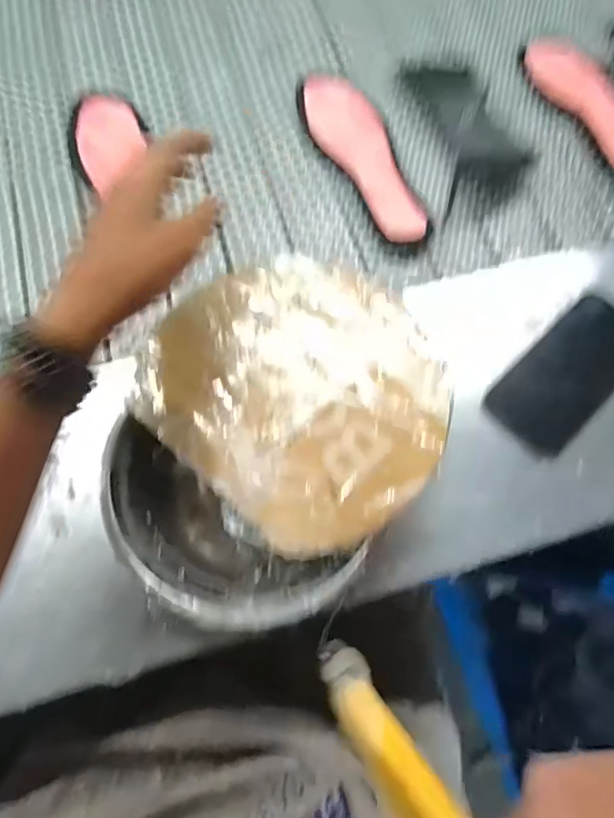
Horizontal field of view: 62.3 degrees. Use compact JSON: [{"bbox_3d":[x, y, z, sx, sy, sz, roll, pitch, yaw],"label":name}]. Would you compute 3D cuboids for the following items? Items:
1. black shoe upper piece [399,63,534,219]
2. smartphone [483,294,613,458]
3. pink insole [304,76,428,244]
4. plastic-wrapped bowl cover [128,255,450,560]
[{"bbox_3d":[0.181,-0.319,0.566,0.100,0.021,0.215,-9,71,-4],"label":"black shoe upper piece"},{"bbox_3d":[0.230,-0.031,0.444,0.153,0.015,0.076,-43,76,-14],"label":"smartphone"},{"bbox_3d":[0.058,-0.271,0.548,0.068,0.022,0.228,-18,72,-7],"label":"pink insole"},{"bbox_3d":[-0.003,-0.017,0.374,0.201,0.012,0.217,-40,76,-13],"label":"plastic-wrapped bowl cover"}]

